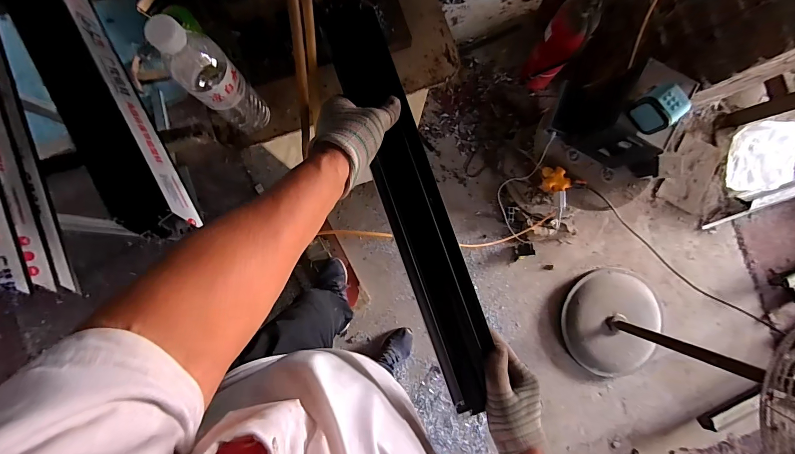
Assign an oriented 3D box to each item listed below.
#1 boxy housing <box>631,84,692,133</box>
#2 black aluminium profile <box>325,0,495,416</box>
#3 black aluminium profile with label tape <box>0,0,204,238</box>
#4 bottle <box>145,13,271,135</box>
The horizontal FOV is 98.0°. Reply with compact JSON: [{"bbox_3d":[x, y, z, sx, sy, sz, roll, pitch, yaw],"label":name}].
[{"bbox_3d":[0.603,-0.272,0.798,0.071,0.085,0.087,-40,90,-4],"label":"boxy housing"},{"bbox_3d":[0.020,-0.037,0.424,0.075,0.041,0.531,-18,88,-4],"label":"black aluminium profile"},{"bbox_3d":[-0.445,-0.222,0.486,0.094,0.039,0.532,-27,89,-4],"label":"black aluminium profile with label tape"},{"bbox_3d":[-0.226,-0.179,0.434,0.055,0.224,0.057,0,88,-3],"label":"bottle"}]

